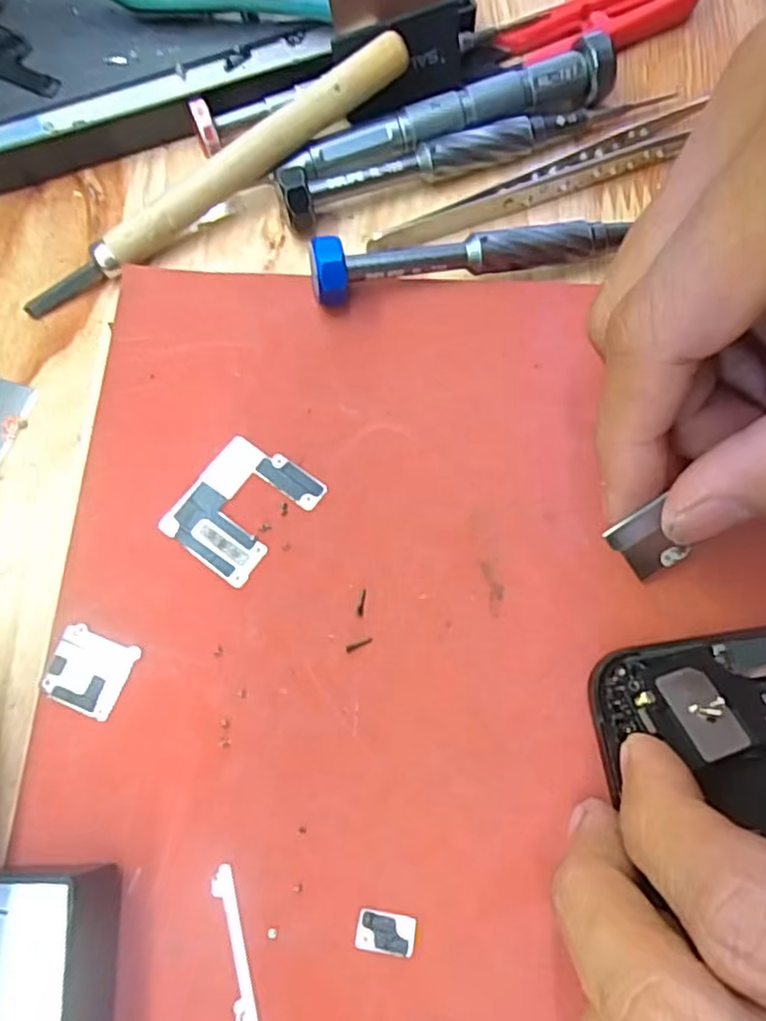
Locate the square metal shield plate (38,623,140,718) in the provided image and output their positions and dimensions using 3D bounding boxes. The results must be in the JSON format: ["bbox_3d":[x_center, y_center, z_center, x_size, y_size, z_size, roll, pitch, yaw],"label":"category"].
[{"bbox_3d":[-0.069,0.037,0.155,0.019,0.004,0.017,21,74,9],"label":"square metal shield plate"}]

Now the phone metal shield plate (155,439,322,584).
[{"bbox_3d":[-0.036,-0.002,0.167,0.027,0.004,0.034,37,77,13],"label":"phone metal shield plate"}]

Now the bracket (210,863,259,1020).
[{"bbox_3d":[-0.029,0.095,0.134,0.005,0.004,0.042,-16,72,-3],"label":"bracket"}]

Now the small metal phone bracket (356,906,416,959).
[{"bbox_3d":[0.001,0.087,0.138,0.012,0.004,0.008,8,65,6],"label":"small metal phone bracket"}]

